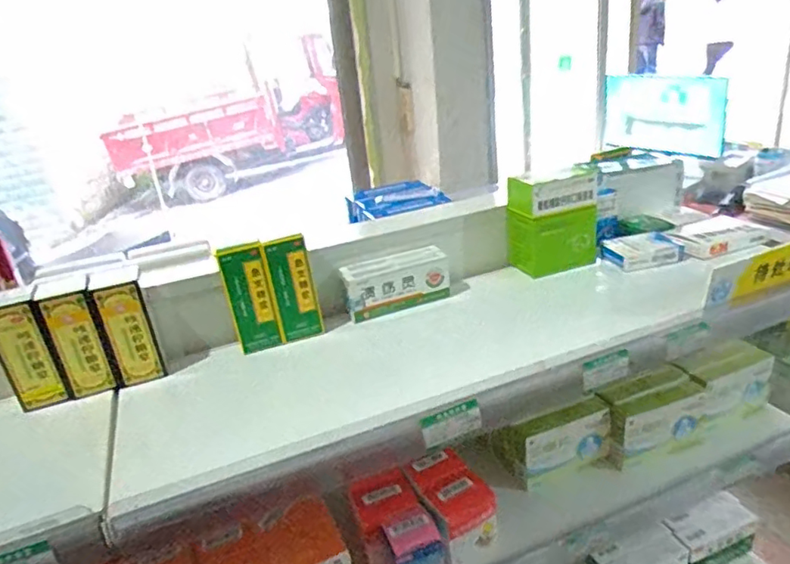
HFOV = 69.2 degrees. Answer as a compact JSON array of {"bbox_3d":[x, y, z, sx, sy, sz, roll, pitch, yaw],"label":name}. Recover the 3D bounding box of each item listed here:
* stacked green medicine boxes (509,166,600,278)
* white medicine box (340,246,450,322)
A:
[{"bbox_3d":[0.217,-0.087,0.808,0.122,0.136,0.061,-13,25,-15],"label":"stacked green medicine boxes"},{"bbox_3d":[0.001,-0.001,0.761,0.146,0.060,0.048,-16,26,-20],"label":"white medicine box"}]

